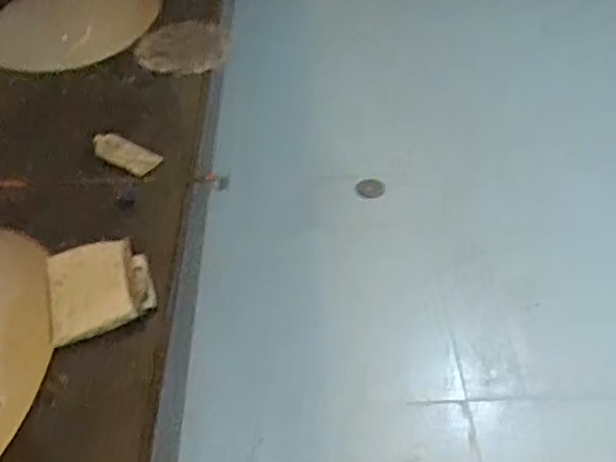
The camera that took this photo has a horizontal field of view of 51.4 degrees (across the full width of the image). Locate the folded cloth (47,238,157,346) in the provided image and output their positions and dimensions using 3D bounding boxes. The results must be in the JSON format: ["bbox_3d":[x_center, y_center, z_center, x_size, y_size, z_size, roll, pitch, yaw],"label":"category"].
[{"bbox_3d":[-0.227,0.054,0.692,0.107,0.030,0.122,-13,46,-12],"label":"folded cloth"}]

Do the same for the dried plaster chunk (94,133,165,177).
[{"bbox_3d":[-0.249,-0.107,0.863,0.111,0.021,0.036,21,49,21],"label":"dried plaster chunk"}]

